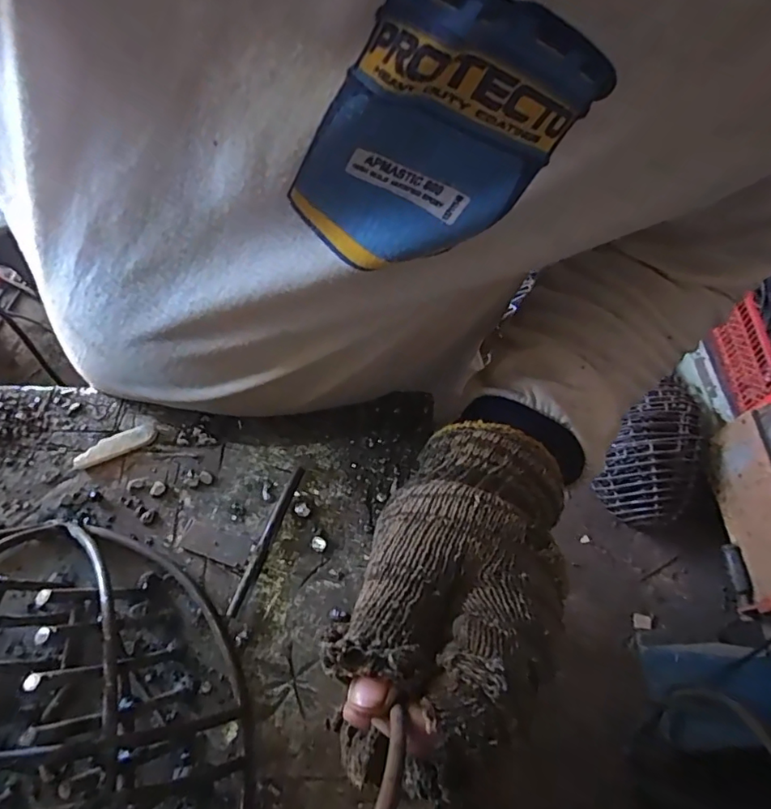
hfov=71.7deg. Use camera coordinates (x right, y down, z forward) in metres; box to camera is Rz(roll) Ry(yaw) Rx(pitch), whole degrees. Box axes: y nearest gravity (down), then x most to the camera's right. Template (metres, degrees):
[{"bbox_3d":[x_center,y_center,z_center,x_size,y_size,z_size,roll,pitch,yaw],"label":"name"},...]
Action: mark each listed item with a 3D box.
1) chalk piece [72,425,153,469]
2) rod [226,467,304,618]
[{"bbox_3d":[-0.164,0.025,0.321,0.048,0.005,0.012,-21,64,-12],"label":"chalk piece"},{"bbox_3d":[-0.066,0.074,0.295,0.007,0.005,0.085,19,63,9],"label":"rod"}]

